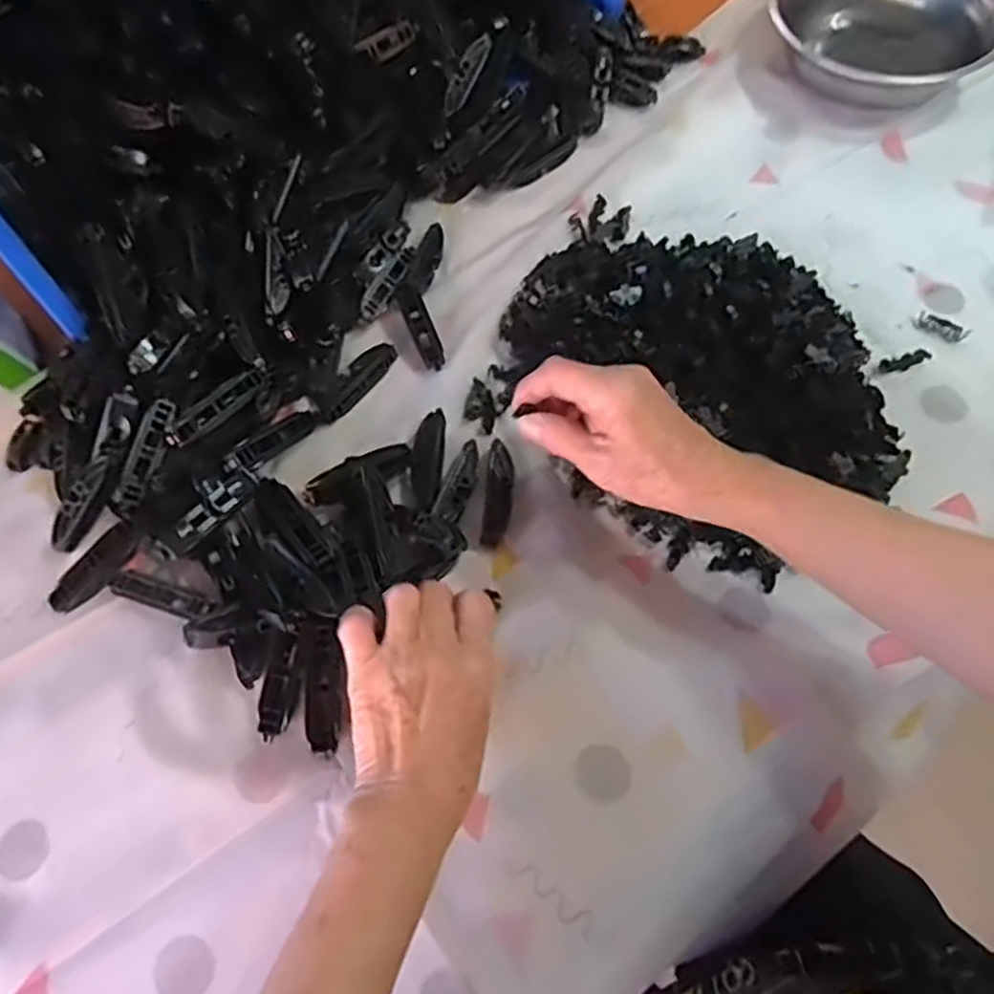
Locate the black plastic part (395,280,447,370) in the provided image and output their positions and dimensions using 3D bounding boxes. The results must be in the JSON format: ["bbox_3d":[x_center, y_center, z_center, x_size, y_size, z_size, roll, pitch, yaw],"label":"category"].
[{"bbox_3d":[-0.059,-0.134,0.589,0.021,0.009,0.073,-23,83,-9],"label":"black plastic part"}]

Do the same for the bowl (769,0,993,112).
[{"bbox_3d":[0.357,-0.444,0.702,0.184,0.059,0.180,-1,62,2],"label":"bowl"}]

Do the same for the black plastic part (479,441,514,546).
[{"bbox_3d":[0.001,-0.004,0.522,0.018,0.006,0.078,4,63,5],"label":"black plastic part"}]

